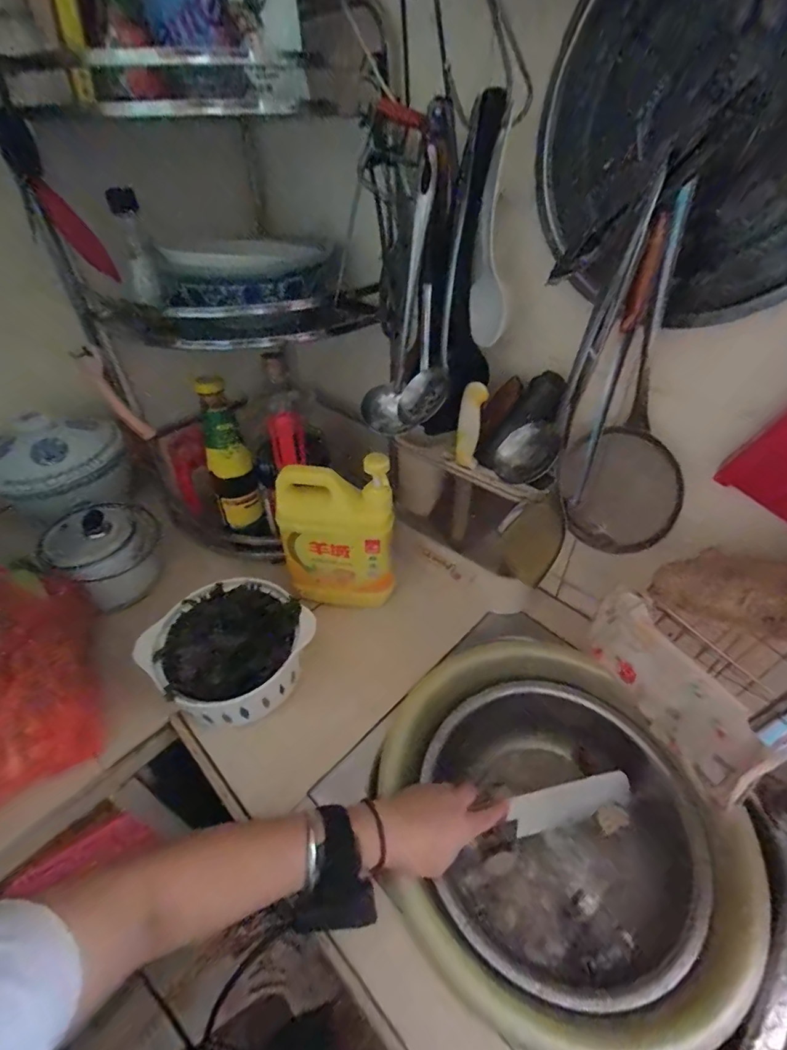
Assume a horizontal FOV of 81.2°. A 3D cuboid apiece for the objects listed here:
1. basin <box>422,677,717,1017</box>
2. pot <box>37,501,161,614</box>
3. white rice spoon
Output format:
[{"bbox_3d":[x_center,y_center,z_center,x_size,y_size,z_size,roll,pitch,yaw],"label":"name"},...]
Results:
[{"bbox_3d":[0.170,0.339,0.529,0.254,0.089,0.280,5,44,7],"label":"basin"},{"bbox_3d":[-0.407,0.044,0.654,0.110,0.105,0.128,33,53,31],"label":"pot"},{"bbox_3d":[0.090,-0.249,0.416,0.022,0.160,0.045,-29,49,-26],"label":"white rice spoon"}]

